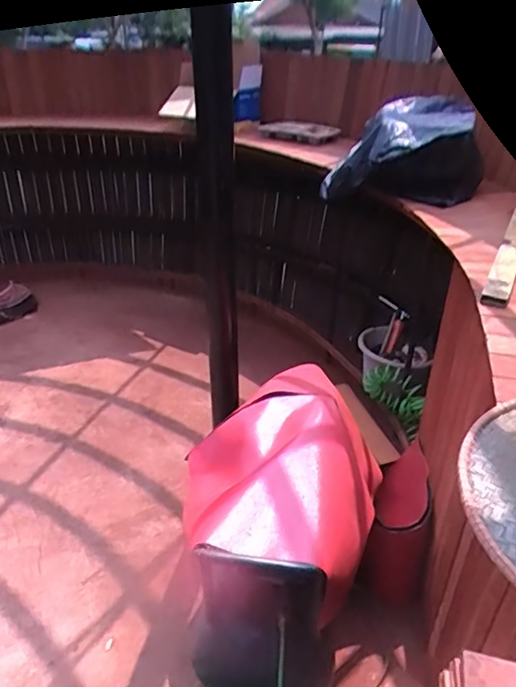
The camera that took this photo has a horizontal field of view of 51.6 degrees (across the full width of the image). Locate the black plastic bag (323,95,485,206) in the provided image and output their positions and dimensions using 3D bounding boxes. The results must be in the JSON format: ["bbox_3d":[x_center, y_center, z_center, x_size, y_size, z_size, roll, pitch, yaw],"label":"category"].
[{"bbox_3d":[0.442,-0.578,1.584,0.416,0.226,0.325,16,35,23],"label":"black plastic bag"}]

